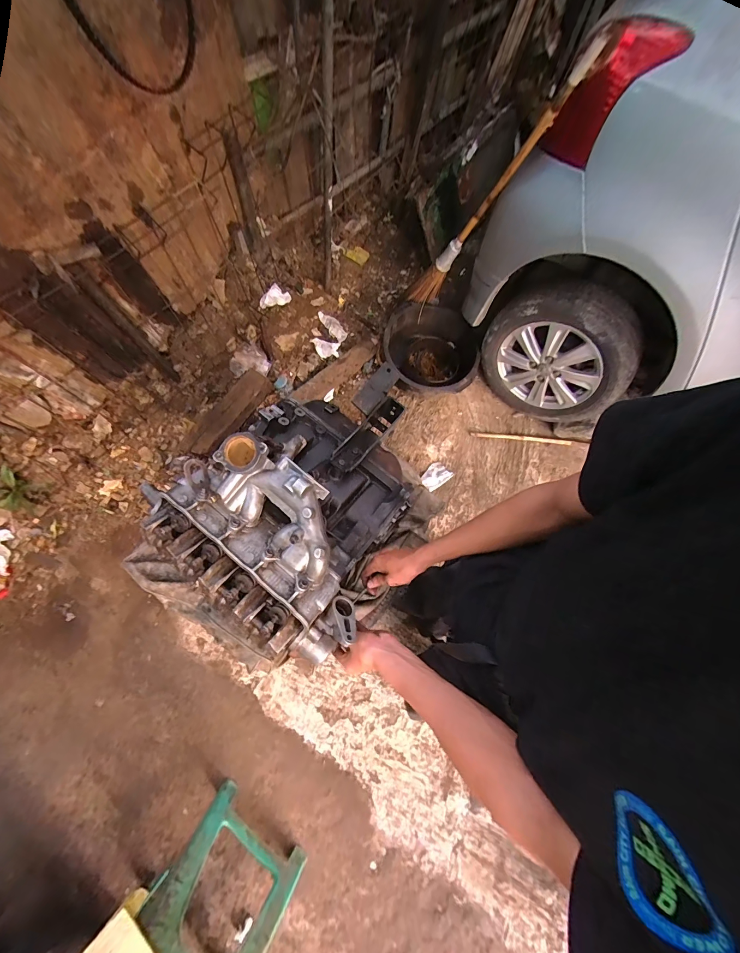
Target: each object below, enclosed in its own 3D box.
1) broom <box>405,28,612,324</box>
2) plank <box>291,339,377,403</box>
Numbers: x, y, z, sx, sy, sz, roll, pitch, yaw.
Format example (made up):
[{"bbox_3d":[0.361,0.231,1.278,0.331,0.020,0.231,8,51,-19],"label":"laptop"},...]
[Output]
[{"bbox_3d":[0.394,-0.931,1.222,0.102,0.933,0.172,38,72,-9],"label":"broom"},{"bbox_3d":[-0.157,-0.483,1.586,0.473,0.047,0.115,-41,88,-11],"label":"plank"}]

